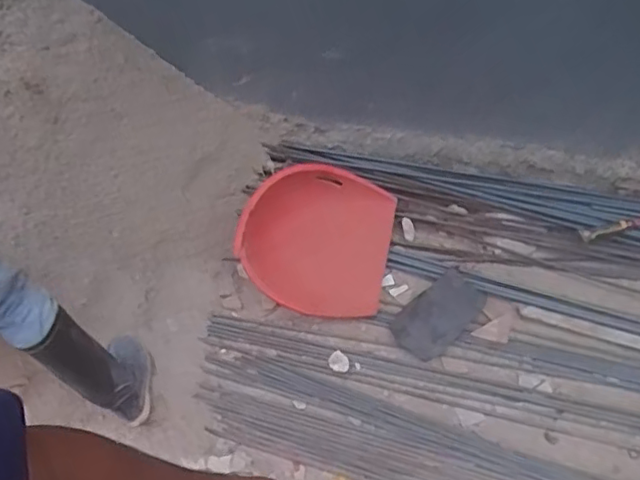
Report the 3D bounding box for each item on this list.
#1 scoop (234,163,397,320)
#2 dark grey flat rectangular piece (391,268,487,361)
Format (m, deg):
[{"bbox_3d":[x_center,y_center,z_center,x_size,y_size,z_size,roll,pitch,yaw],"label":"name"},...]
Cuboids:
[{"bbox_3d":[-0.013,-0.011,1.791,0.423,0.152,0.421,7,55,8],"label":"scoop"},{"bbox_3d":[0.325,0.205,1.678,0.274,0.050,0.162,-37,60,-21],"label":"dark grey flat rectangular piece"}]

